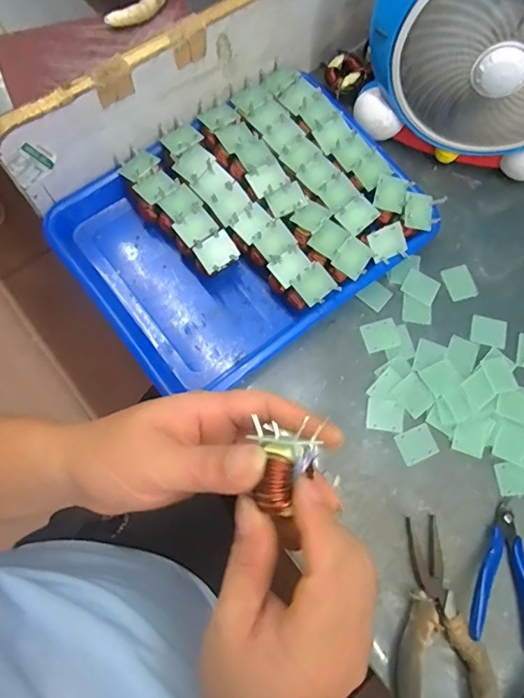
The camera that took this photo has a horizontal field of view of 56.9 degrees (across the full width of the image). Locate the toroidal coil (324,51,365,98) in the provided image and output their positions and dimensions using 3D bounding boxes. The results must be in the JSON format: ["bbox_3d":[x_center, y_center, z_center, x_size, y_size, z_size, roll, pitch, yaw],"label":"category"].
[{"bbox_3d":[0.093,-0.310,0.542,0.043,0.018,0.045,-28,83,13],"label":"toroidal coil"}]

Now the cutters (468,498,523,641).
[{"bbox_3d":[0.215,0.195,0.414,0.065,0.027,0.111,17,74,2],"label":"cutters"}]

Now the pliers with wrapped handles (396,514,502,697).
[{"bbox_3d":[0.138,0.233,0.402,0.077,0.028,0.158,-11,75,-6],"label":"pliers with wrapped handles"}]

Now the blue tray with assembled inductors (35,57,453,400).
[{"bbox_3d":[-0.021,-0.119,0.480,0.309,0.051,0.244,-37,79,-12],"label":"blue tray with assembled inductors"}]

